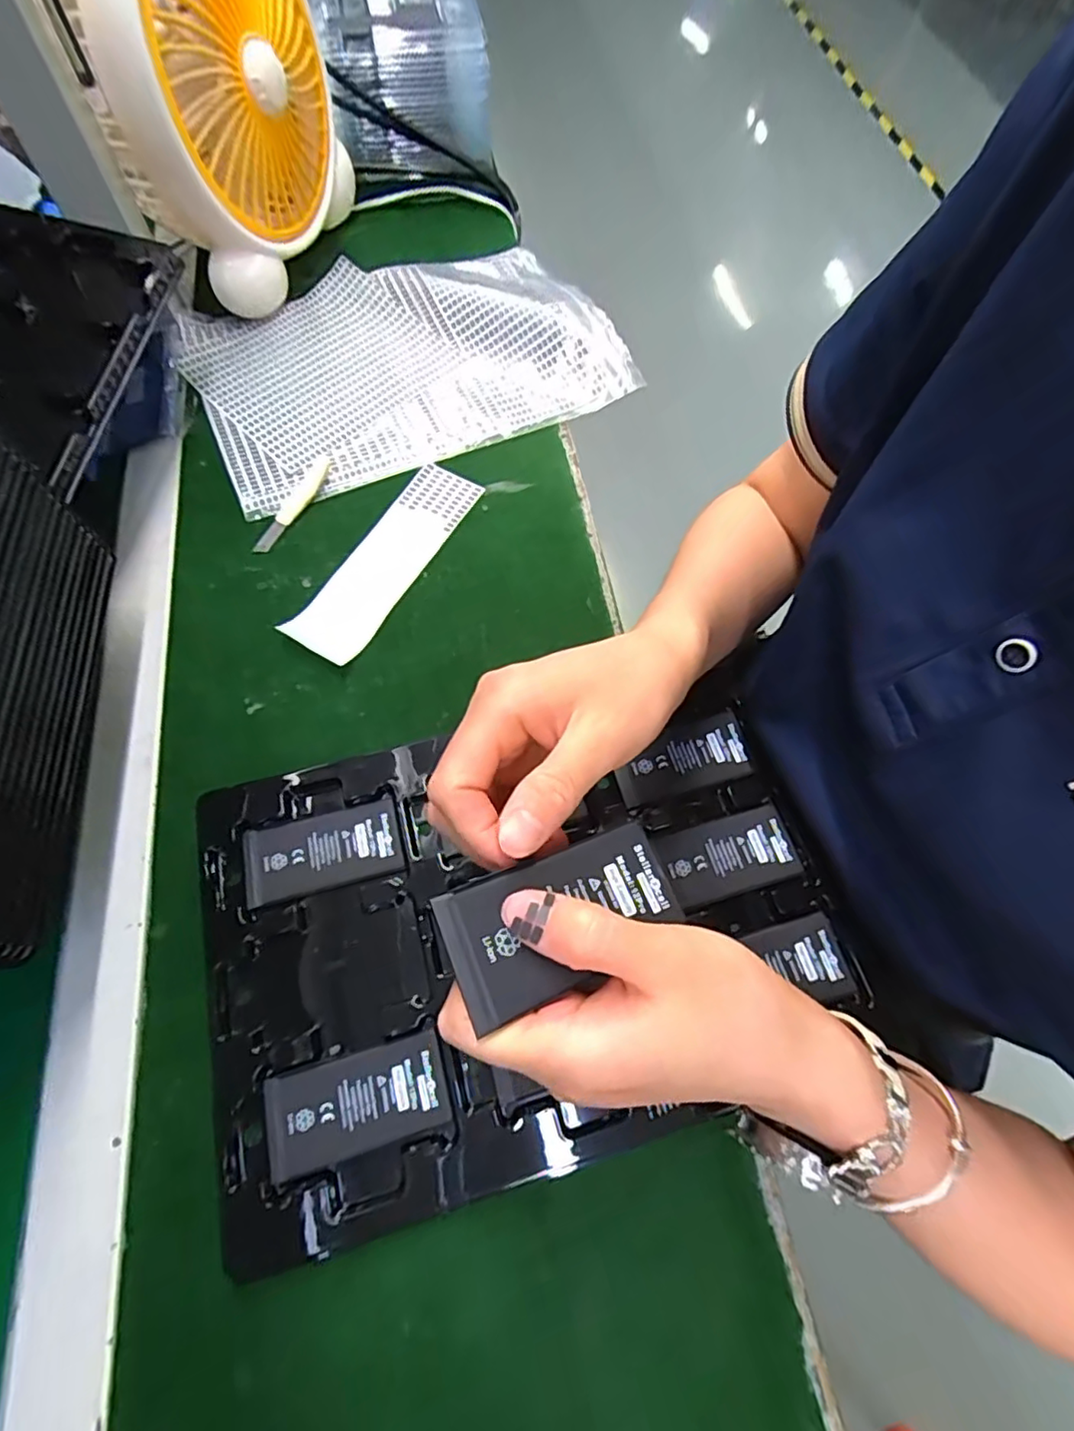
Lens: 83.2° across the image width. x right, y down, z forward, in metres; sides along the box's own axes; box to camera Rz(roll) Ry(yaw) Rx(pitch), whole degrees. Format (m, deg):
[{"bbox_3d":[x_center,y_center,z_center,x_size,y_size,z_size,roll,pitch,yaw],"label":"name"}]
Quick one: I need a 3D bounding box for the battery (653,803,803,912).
[{"bbox_3d":[0.110,0.080,0.346,0.074,0.004,0.042,-16,68,-9],"label":"battery"}]

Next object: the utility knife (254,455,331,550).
[{"bbox_3d":[-0.177,-0.156,0.445,0.014,0.004,0.094,24,67,8],"label":"utility knife"}]

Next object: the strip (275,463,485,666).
[{"bbox_3d":[-0.106,-0.115,0.436,0.049,0.004,0.173,33,71,3],"label":"strip"}]

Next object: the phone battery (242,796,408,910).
[{"bbox_3d":[-0.120,0.076,0.340,0.086,0.004,0.043,-14,67,-9],"label":"phone battery"}]

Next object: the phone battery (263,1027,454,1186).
[{"bbox_3d":[-0.087,0.187,0.292,0.085,0.004,0.042,-14,67,-9],"label":"phone battery"}]

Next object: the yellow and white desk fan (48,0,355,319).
[{"bbox_3d":[-0.239,-0.474,0.446,0.086,0.248,0.219,10,66,2],"label":"yellow and white desk fan"}]

